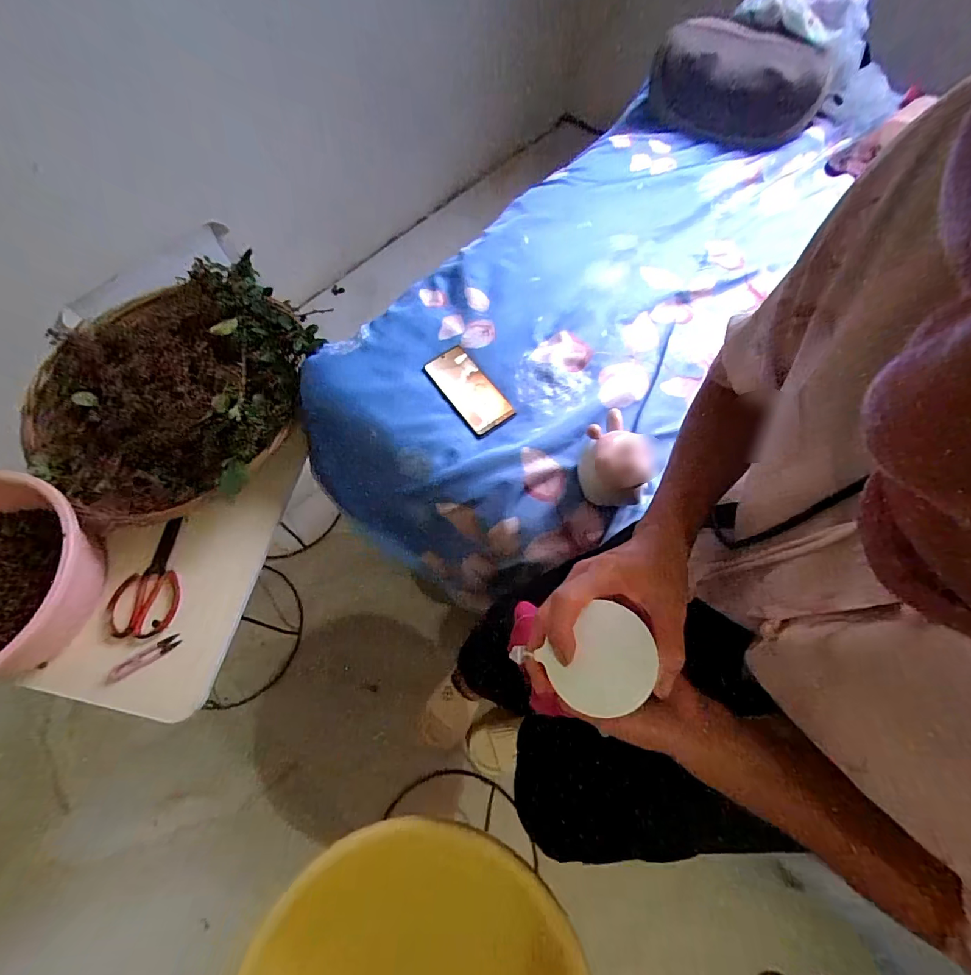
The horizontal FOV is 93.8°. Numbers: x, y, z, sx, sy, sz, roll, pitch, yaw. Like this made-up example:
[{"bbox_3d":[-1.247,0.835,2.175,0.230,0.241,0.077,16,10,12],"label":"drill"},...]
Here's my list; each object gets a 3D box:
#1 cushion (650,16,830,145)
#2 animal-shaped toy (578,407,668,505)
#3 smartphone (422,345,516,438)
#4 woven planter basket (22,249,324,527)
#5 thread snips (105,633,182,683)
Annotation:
[{"bbox_3d":[0.533,-0.863,0.972,0.352,0.116,0.184,20,70,6],"label":"cushion"},{"bbox_3d":[0.181,-0.035,0.638,0.109,0.093,0.107,0,65,0],"label":"animal-shaped toy"},{"bbox_3d":[-0.028,-0.155,0.725,0.076,0.009,0.159,-34,70,-14],"label":"smartphone"},{"bbox_3d":[-0.527,-0.189,0.778,0.472,0.079,0.464,-19,67,-8],"label":"woven planter basket"},{"bbox_3d":[-0.524,0.262,0.697,0.106,0.013,0.019,-31,69,-13],"label":"thread snips"}]

